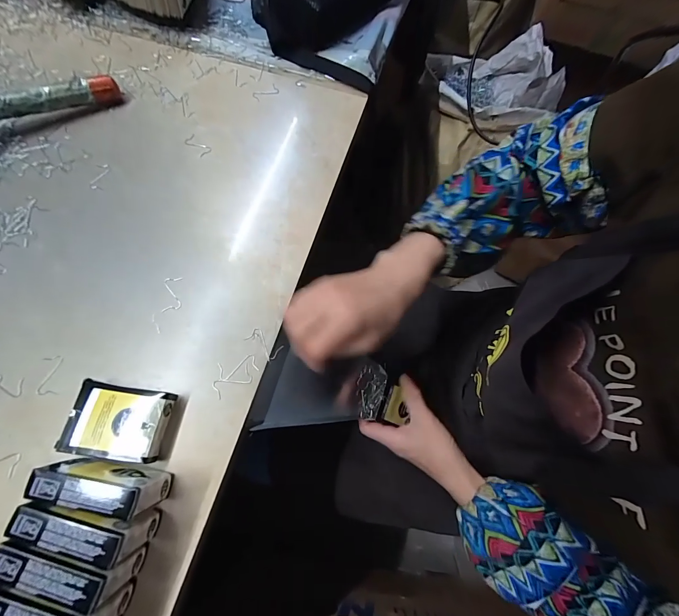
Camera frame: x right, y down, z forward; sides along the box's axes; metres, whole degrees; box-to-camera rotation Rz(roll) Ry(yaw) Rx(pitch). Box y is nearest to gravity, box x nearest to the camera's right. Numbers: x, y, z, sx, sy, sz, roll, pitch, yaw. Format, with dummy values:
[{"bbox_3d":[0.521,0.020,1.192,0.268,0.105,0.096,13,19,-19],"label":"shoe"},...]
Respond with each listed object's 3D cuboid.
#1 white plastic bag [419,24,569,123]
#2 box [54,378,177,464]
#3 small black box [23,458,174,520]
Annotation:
[{"bbox_3d":[0.365,-0.545,0.733,0.309,0.105,0.226,-13,72,-9],"label":"white plastic bag"},{"bbox_3d":[-0.183,0.095,0.268,0.075,0.022,0.055,8,70,-1],"label":"box"},{"bbox_3d":[-0.171,0.130,0.237,0.076,0.057,0.023,12,70,0],"label":"small black box"}]

